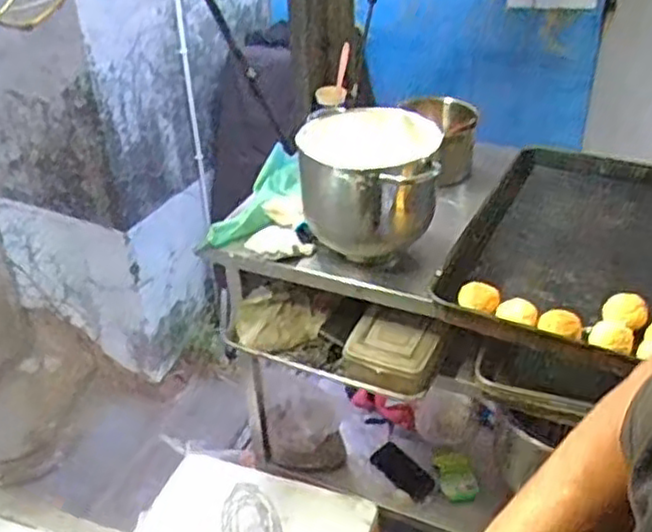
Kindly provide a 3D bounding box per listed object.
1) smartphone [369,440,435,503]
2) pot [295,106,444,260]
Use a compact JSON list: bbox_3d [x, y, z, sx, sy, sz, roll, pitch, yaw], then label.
[{"bbox_3d":[0.164,0.438,1.532,0.138,0.008,0.087,37,41,19],"label":"smartphone"},{"bbox_3d":[0.068,-0.130,1.167,0.215,0.185,0.186,5,35,9],"label":"pot"}]

